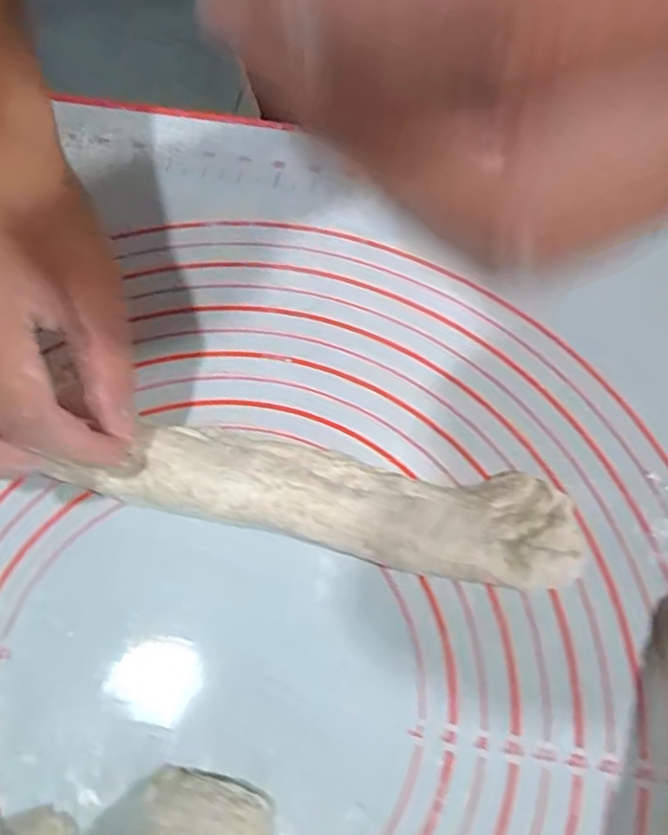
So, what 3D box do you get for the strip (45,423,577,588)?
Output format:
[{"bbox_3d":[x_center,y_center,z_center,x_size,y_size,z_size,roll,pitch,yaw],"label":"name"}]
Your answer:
[{"bbox_3d":[-0.002,0.033,0.273,0.209,0.024,0.047,11,71,0],"label":"strip"}]

